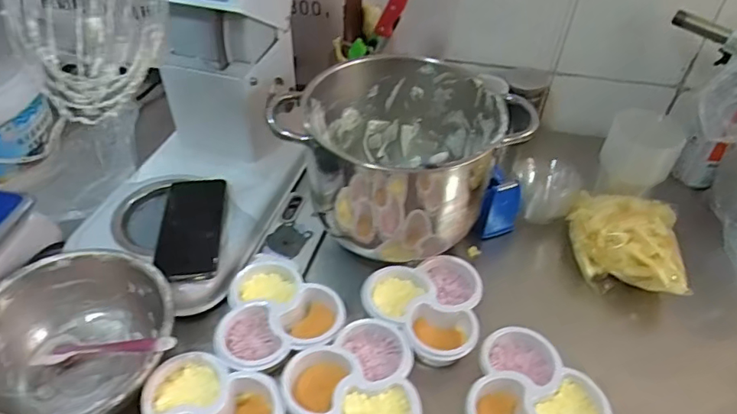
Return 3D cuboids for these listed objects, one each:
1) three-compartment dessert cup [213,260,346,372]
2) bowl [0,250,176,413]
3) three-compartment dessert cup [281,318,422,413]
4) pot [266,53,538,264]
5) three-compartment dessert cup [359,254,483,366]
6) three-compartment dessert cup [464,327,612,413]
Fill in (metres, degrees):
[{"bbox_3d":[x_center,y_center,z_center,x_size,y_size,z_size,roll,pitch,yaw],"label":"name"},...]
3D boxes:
[{"bbox_3d":[-0.113,0.120,0.628,0.141,0.040,0.139,2,43,-2],"label":"three-compartment dessert cup"},{"bbox_3d":[-0.314,0.153,0.572,0.203,0.091,0.203,2,43,-2],"label":"bowl"},{"bbox_3d":[-0.010,0.195,0.560,0.137,0.035,0.130,2,43,-2],"label":"three-compartment dessert cup"},{"bbox_3d":[0.041,-0.058,0.674,0.226,0.194,0.212,30,49,25],"label":"pot"},{"bbox_3d":[0.069,0.126,0.638,0.144,0.041,0.129,-6,44,-9],"label":"three-compartment dessert cup"},{"bbox_3d":[0.166,0.210,0.563,0.134,0.045,0.146,-30,53,-30],"label":"three-compartment dessert cup"}]

